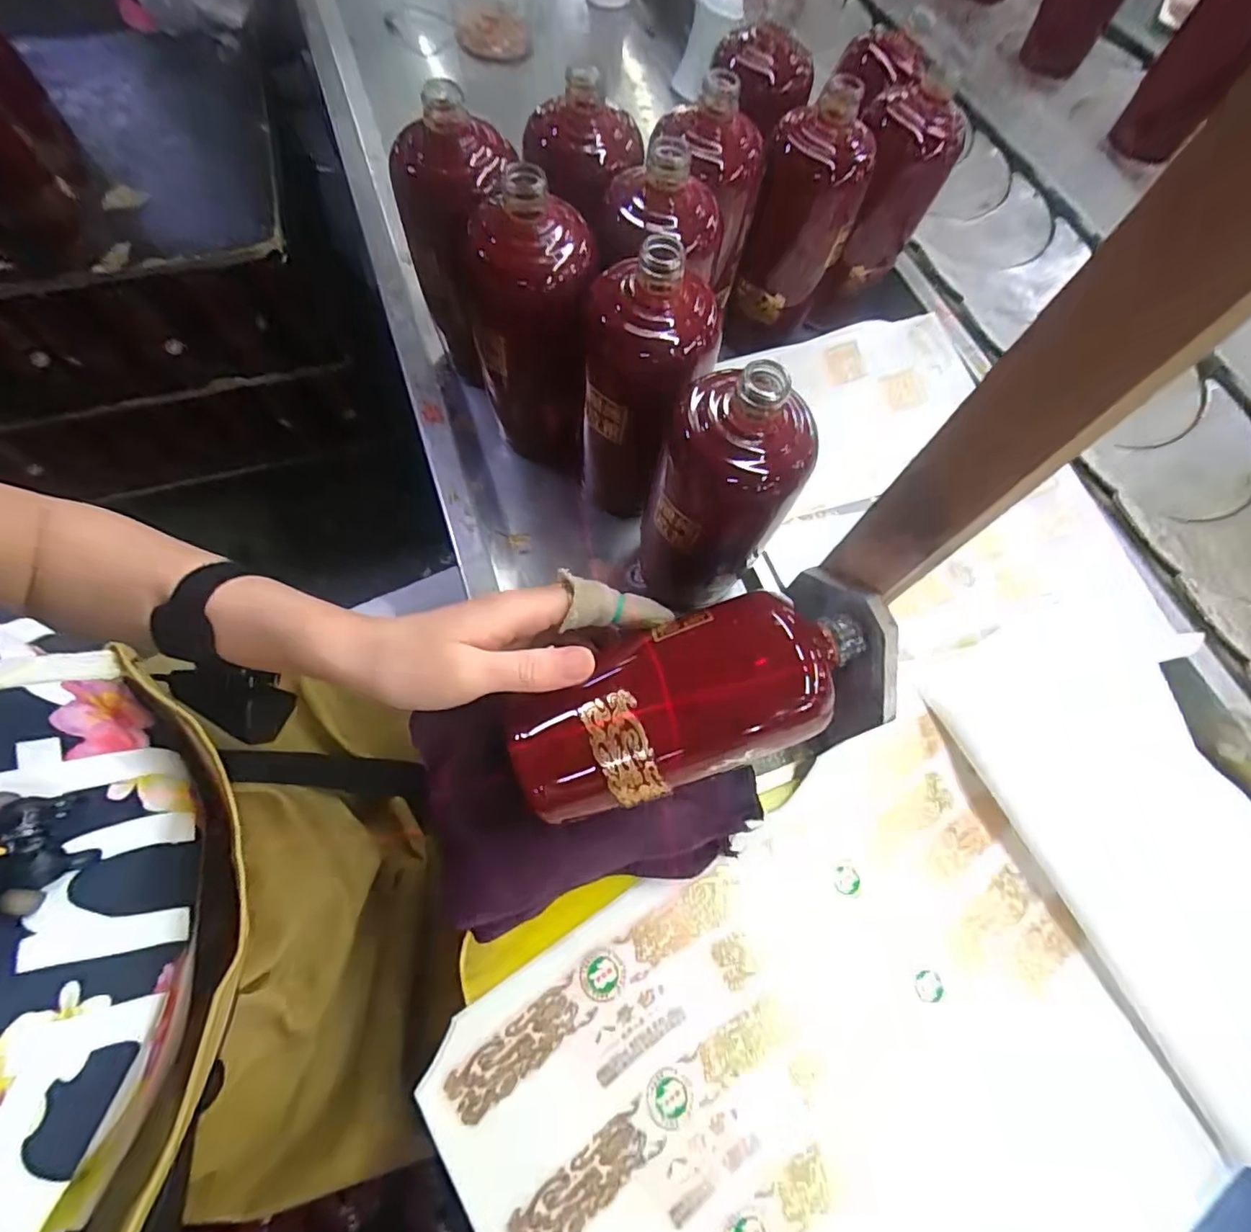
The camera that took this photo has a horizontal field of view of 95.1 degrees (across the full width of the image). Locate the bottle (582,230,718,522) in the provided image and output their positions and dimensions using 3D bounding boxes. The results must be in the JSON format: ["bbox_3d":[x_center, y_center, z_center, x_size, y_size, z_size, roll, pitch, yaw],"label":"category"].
[{"bbox_3d":[0.009,-0.139,0.372,0.078,0.183,0.065,18,67,4],"label":"bottle"}]

